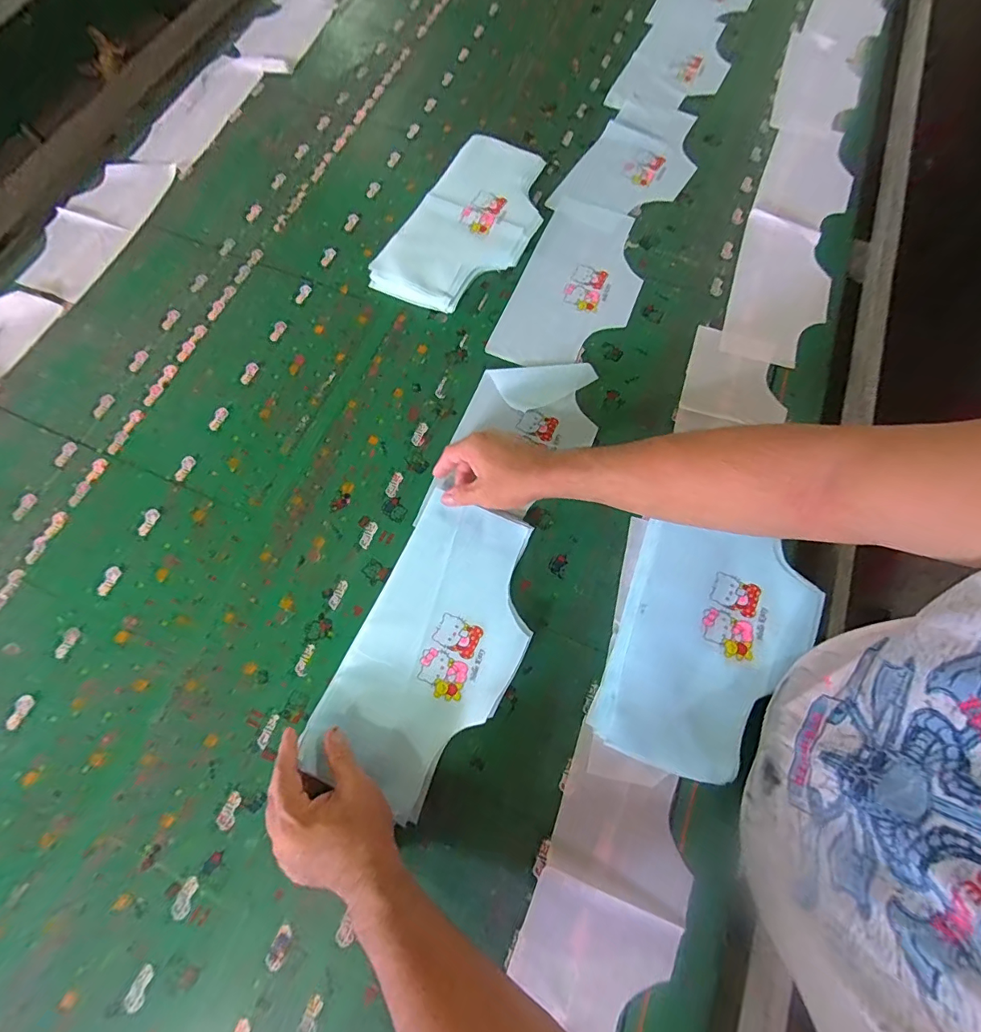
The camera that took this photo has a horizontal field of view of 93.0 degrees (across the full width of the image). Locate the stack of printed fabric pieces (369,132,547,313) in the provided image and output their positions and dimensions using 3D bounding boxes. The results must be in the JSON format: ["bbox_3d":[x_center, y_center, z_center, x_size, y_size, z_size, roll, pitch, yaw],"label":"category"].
[{"bbox_3d":[-0.024,-0.445,0.706,0.172,0.027,0.335,25,73,9],"label":"stack of printed fabric pieces"}]

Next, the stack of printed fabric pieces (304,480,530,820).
[{"bbox_3d":[-0.057,0.134,0.501,0.169,0.029,0.311,22,73,8],"label":"stack of printed fabric pieces"}]

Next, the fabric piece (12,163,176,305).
[{"bbox_3d":[-0.613,-0.457,0.720,0.135,0.016,0.286,18,72,7],"label":"fabric piece"}]

